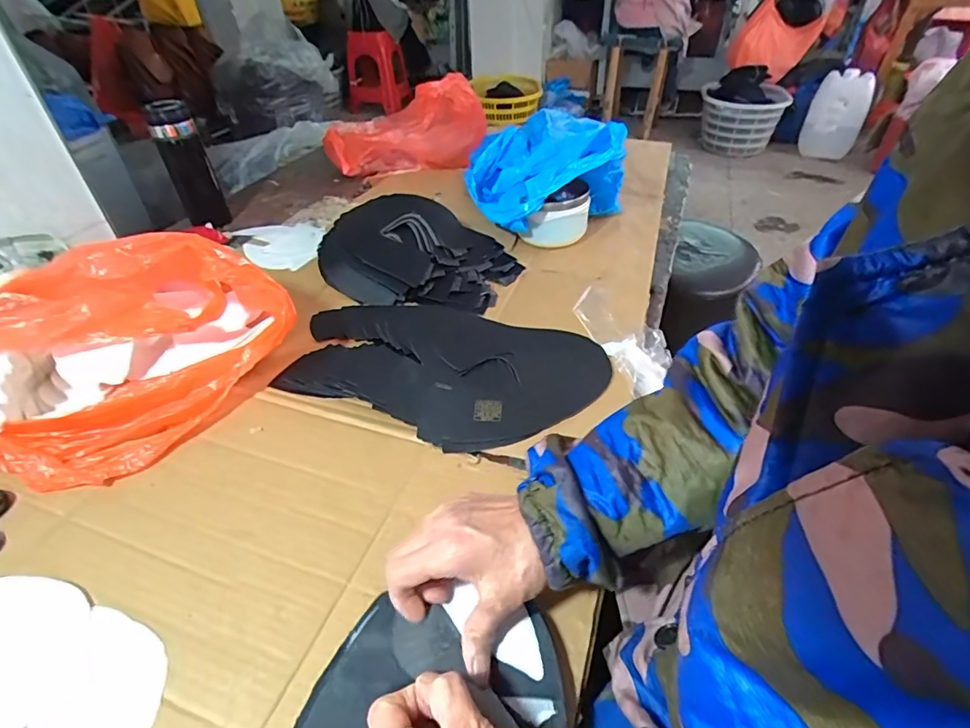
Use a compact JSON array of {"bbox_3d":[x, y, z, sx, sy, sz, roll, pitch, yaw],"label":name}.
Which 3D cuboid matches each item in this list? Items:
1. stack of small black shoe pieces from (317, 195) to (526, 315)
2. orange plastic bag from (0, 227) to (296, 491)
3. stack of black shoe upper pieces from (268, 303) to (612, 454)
[{"bbox_3d":[-0.114,-0.179,0.742,0.315,0.068,0.227,15,44,16],"label":"stack of small black shoe pieces"},{"bbox_3d":[-0.392,-0.024,0.518,0.247,0.130,0.293,31,50,30],"label":"orange plastic bag"},{"bbox_3d":[-0.056,-0.003,0.577,0.361,0.027,0.201,17,44,18],"label":"stack of black shoe upper pieces"}]

